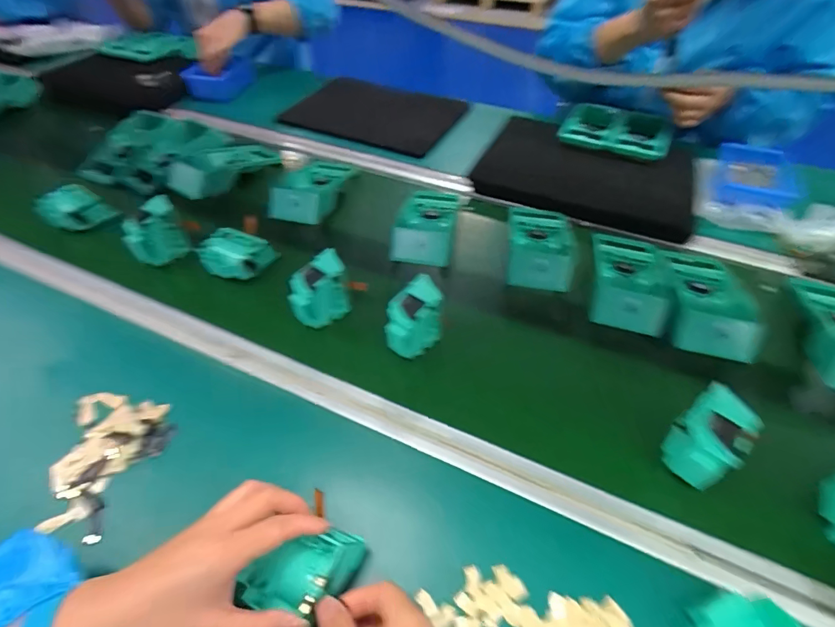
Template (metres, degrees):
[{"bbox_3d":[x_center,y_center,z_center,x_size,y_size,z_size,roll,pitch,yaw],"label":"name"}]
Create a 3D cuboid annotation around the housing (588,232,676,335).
[{"bbox_3d":[0.283,-0.053,0.571,0.098,0.043,0.183,12,50,12],"label":"housing"}]

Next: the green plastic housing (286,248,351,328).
[{"bbox_3d":[-0.117,-0.027,0.531,0.039,0.074,0.077,27,55,23],"label":"green plastic housing"}]

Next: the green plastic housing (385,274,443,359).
[{"bbox_3d":[-0.003,0.011,0.501,0.045,0.071,0.078,26,54,23],"label":"green plastic housing"}]

